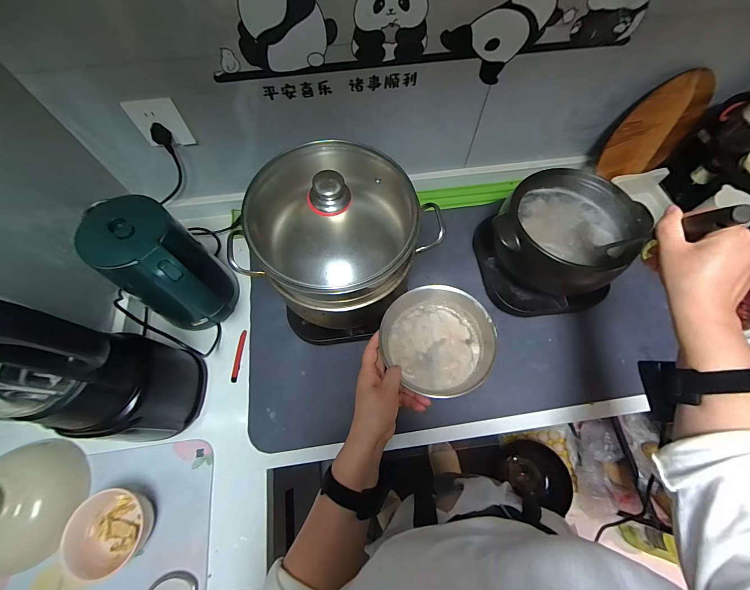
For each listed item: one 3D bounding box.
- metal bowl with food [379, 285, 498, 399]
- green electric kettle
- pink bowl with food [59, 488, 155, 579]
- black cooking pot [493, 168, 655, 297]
[{"bbox_3d":[0.093,0.065,0.483,0.153,0.048,0.167,0,65,0],"label":"metal bowl with food"},{"bbox_3d":[-0.345,-0.032,0.577,0.182,0.253,0.147,28,68,12],"label":"green electric kettle"},{"bbox_3d":[-0.413,0.366,0.490,0.114,0.059,0.115,0,65,0],"label":"pink bowl with food"},{"bbox_3d":[0.345,-0.128,0.593,0.214,0.129,0.196,0,65,0],"label":"black cooking pot"}]

